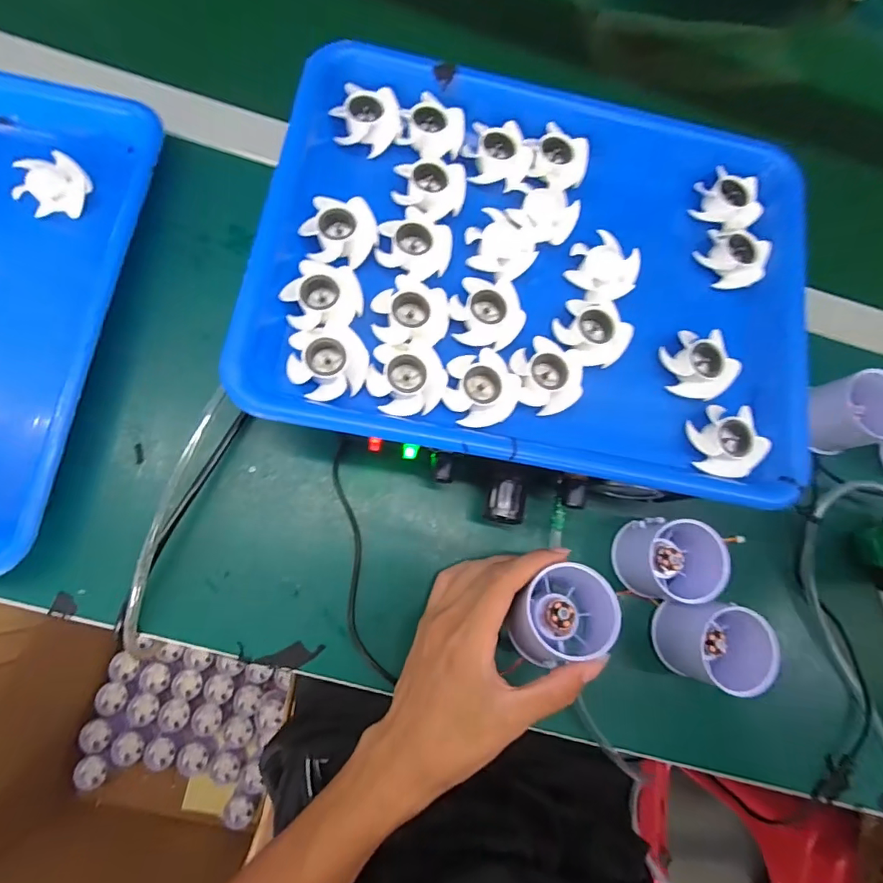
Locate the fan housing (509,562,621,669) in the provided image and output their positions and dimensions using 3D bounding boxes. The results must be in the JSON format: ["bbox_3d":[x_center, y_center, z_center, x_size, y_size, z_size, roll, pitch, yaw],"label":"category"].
[{"bbox_3d":[0.071,0.103,0.283,0.054,0.052,0.057,1,82,-5],"label":"fan housing"}]

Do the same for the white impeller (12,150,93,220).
[{"bbox_3d":[-0.276,-0.182,0.341,0.044,0.023,0.038,-32,83,-13],"label":"white impeller"}]

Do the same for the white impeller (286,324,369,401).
[{"bbox_3d":[-0.064,-0.045,0.271,0.043,0.014,0.038,-12,79,-10],"label":"white impeller"}]

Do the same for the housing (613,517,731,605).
[{"bbox_3d":[0.157,0.080,0.320,0.062,0.052,0.057,6,78,-5],"label":"housing"}]

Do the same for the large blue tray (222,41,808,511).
[{"bbox_3d":[0.063,-0.112,0.299,0.327,0.035,0.250,11,76,-4],"label":"large blue tray"}]

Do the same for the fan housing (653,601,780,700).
[{"bbox_3d":[0.176,0.131,0.313,0.053,0.049,0.051,1,82,-5],"label":"fan housing"}]

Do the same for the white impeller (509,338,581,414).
[{"bbox_3d":[0.062,-0.038,0.285,0.046,0.014,0.038,34,75,2],"label":"white impeller"}]

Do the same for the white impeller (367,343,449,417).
[{"bbox_3d":[-0.019,-0.035,0.274,0.044,0.015,0.039,2,77,-7],"label":"white impeller"}]

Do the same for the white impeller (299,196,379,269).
[{"bbox_3d":[-0.060,-0.127,0.290,0.042,0.015,0.040,6,76,-6],"label":"white impeller"}]

